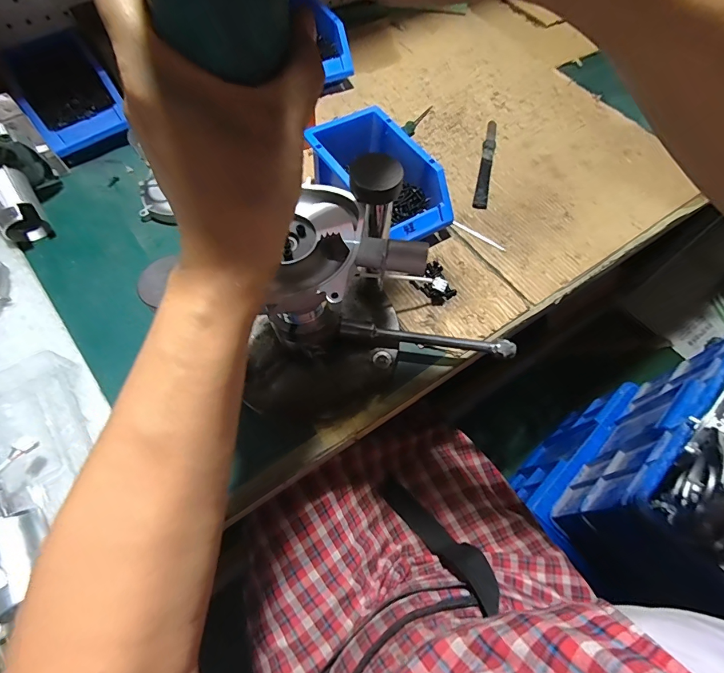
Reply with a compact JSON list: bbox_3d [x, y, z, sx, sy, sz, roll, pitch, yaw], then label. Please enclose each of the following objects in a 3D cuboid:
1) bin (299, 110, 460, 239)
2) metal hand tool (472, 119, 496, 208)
[{"bbox_3d":[0.015,-0.198,0.500,0.118,0.078,0.199,-30,69,-15],"label":"bin"},{"bbox_3d":[0.182,-0.255,0.569,0.019,0.008,0.177,13,65,4],"label":"metal hand tool"}]

